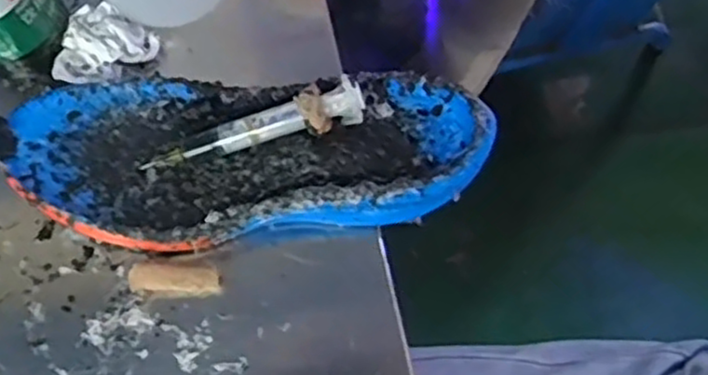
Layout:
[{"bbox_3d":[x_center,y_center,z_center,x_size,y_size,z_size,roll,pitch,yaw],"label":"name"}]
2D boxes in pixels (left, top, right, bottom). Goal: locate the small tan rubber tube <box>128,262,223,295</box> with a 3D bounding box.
[{"bbox_3d":[-0.102,0.052,0.404,0.052,0.011,0.017,5,71,-15],"label":"small tan rubber tube"}]

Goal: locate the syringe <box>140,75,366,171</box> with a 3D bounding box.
[{"bbox_3d":[-0.057,-0.033,0.397,0.128,0.017,0.024,-17,73,7],"label":"syringe"}]

